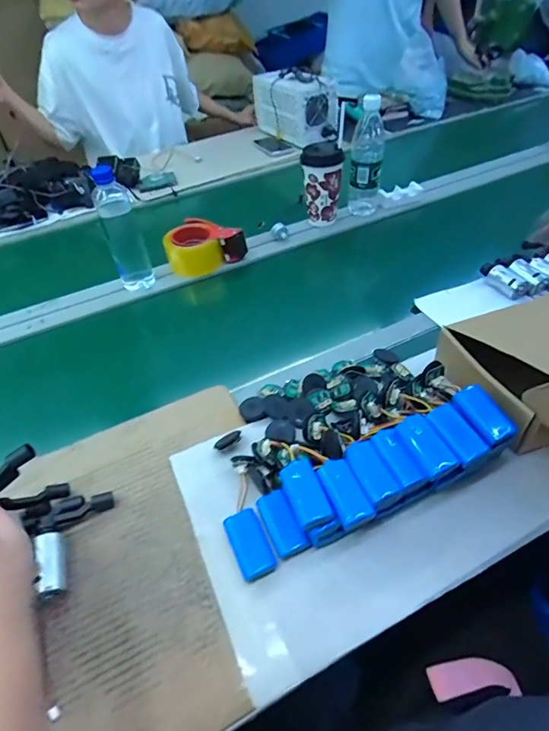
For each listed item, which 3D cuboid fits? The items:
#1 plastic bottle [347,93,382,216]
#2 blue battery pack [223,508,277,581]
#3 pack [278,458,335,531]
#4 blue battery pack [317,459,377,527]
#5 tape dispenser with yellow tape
[{"bbox_3d":[0.188,-0.425,0.870,0.058,0.214,0.059,4,47,10],"label":"plastic bottle"},{"bbox_3d":[-0.025,0.190,0.450,0.037,0.020,0.069,-23,48,-15],"label":"blue battery pack"},{"bbox_3d":[0.031,0.129,0.444,0.038,0.017,0.077,-17,47,-10],"label":"pack"},{"bbox_3d":[0.072,0.131,0.445,0.037,0.017,0.070,-17,47,-10],"label":"blue battery pack"},{"bbox_3d":[-0.141,-0.243,0.855,0.155,0.068,0.097,-16,47,-9],"label":"tape dispenser with yellow tape"}]

